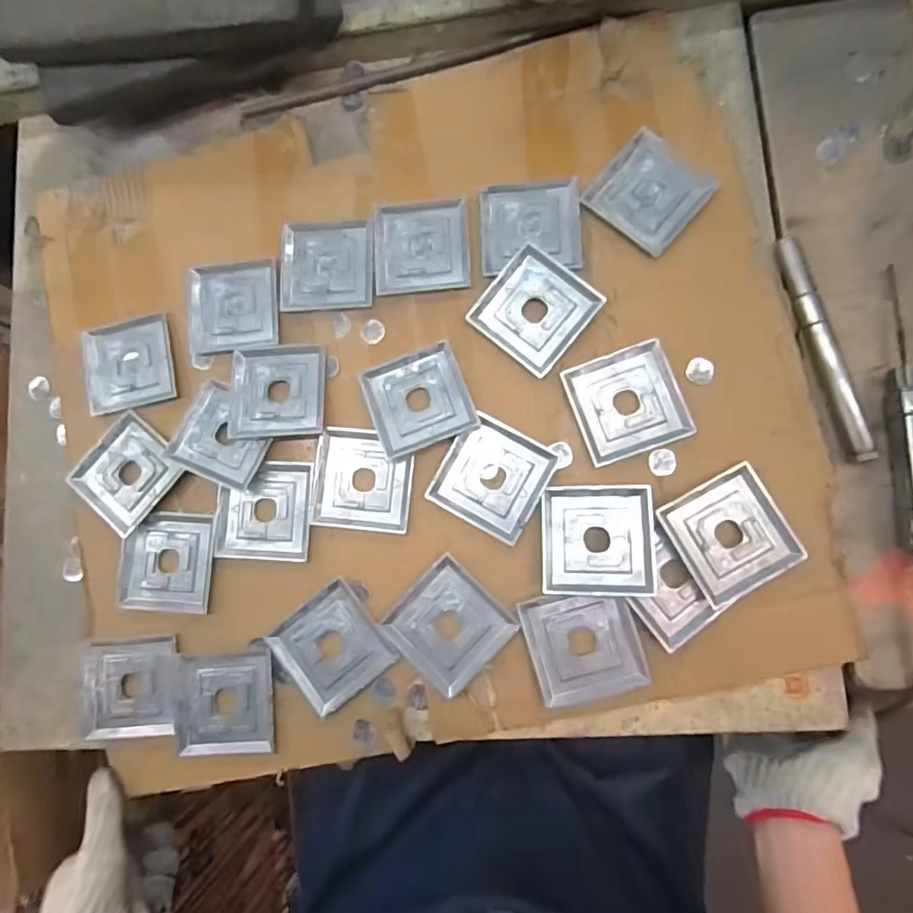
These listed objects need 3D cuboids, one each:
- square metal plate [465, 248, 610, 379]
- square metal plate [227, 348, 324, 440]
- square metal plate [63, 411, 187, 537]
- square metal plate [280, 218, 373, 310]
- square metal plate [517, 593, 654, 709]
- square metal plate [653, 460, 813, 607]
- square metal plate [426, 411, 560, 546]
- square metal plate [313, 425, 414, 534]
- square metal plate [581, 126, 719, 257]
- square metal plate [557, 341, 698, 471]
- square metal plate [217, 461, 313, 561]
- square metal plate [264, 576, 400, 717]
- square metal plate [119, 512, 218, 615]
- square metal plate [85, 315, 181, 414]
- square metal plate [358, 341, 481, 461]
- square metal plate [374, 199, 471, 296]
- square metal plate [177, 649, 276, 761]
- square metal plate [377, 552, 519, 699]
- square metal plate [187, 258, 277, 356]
[{"bbox_3d":[0.071,-0.133,0.477,0.089,0.013,0.088,42,89,8],"label":"square metal plate"},{"bbox_3d":[-0.170,-0.062,0.498,0.089,0.010,0.087,-3,84,6],"label":"square metal plate"},{"bbox_3d":[-0.317,0.014,0.506,0.085,0.010,0.090,40,89,8],"label":"square metal plate"},{"bbox_3d":[-0.127,-0.186,0.511,0.090,0.004,0.088,-1,84,6],"label":"square metal plate"},{"bbox_3d":[0.106,0.156,0.440,0.088,0.005,0.087,-16,83,4],"label":"square metal plate"},{"bbox_3d":[0.226,0.064,0.435,0.088,0.017,0.090,-29,82,2],"label":"square metal plate"},{"bbox_3d":[0.032,0.017,0.468,0.089,0.004,0.093,29,88,8],"label":"square metal plate"},{"bbox_3d":[-0.085,0.021,0.481,0.090,0.006,0.090,5,85,6],"label":"square metal plate"},{"bbox_3d":[0.177,-0.243,0.484,0.090,0.004,0.091,42,89,8],"label":"square metal plate"},{"bbox_3d":[0.149,-0.047,0.460,0.090,0.011,0.090,-19,83,4],"label":"square metal plate"},{"bbox_3d":[-0.179,0.050,0.490,0.089,0.005,0.090,2,84,6],"label":"square metal plate"},{"bbox_3d":[-0.111,0.169,0.471,0.090,0.005,0.088,-39,82,1],"label":"square metal plate"},{"bbox_3d":[-0.271,0.100,0.496,0.088,0.007,0.090,2,84,6],"label":"square metal plate"},{"bbox_3d":[-0.325,-0.091,0.524,0.090,0.004,0.087,-11,83,5],"label":"square metal plate"},{"bbox_3d":[-0.035,-0.053,0.480,0.089,0.011,0.091,-22,82,3],"label":"square metal plate"},{"bbox_3d":[-0.034,-0.200,0.502,0.089,0.004,0.088,-3,84,6],"label":"square metal plate"},{"bbox_3d":[-0.209,0.223,0.473,0.089,0.008,0.085,-6,84,5],"label":"square metal plate"},{"bbox_3d":[-0.008,0.148,0.458,0.087,0.006,0.090,44,90,8],"label":"square metal plate"},{"bbox_3d":[-0.219,-0.146,0.518,0.086,0.006,0.087,-4,84,5],"label":"square metal plate"}]

